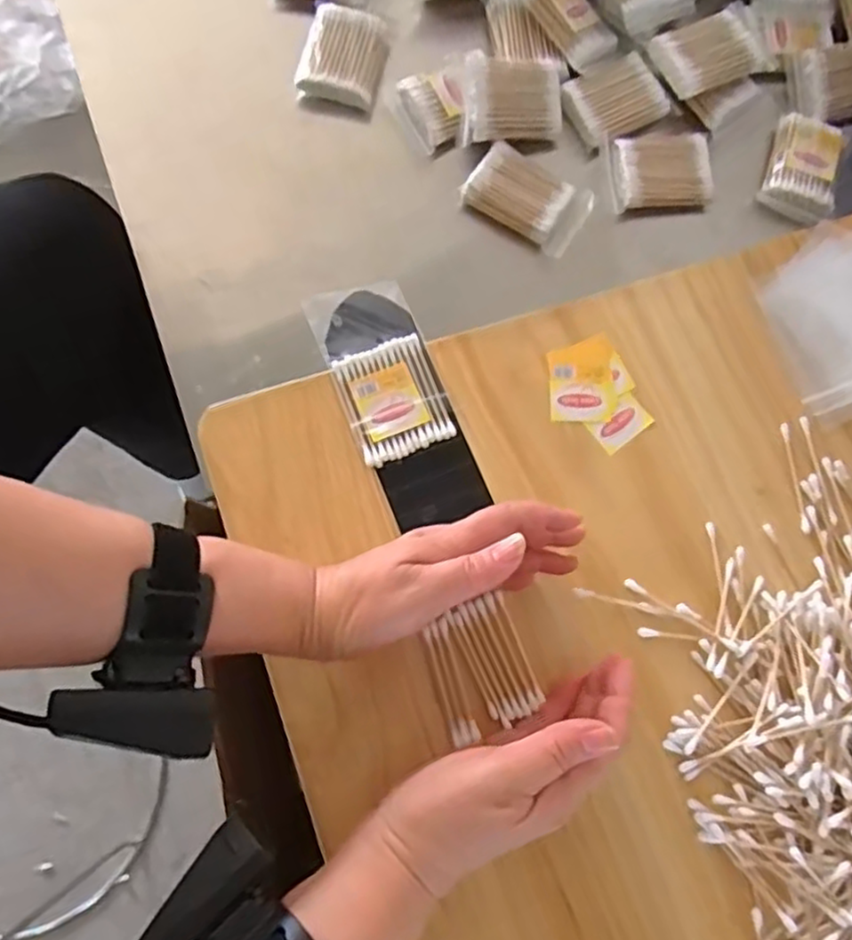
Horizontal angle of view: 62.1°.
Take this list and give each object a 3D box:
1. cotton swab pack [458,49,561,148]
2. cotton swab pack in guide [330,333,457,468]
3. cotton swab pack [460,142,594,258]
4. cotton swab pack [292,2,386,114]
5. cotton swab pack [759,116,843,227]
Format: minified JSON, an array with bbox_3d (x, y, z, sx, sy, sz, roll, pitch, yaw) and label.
[{"bbox_3d":[0.065,-0.284,0.538,0.079,0.028,0.060,-2,77,-5],"label":"cotton swab pack"},{"bbox_3d":[-0.021,-0.045,0.448,0.059,0.009,0.073,-20,79,-9],"label":"cotton swab pack in guide"},{"bbox_3d":[0.078,-0.207,0.538,0.089,0.022,0.055,31,76,3],"label":"cotton swab pack"},{"bbox_3d":[-0.065,-0.324,0.553,0.060,0.016,0.076,11,76,2],"label":"cotton swab pack"},{"bbox_3d":[0.298,-0.238,0.559,0.053,0.018,0.081,21,76,0],"label":"cotton swab pack"}]

